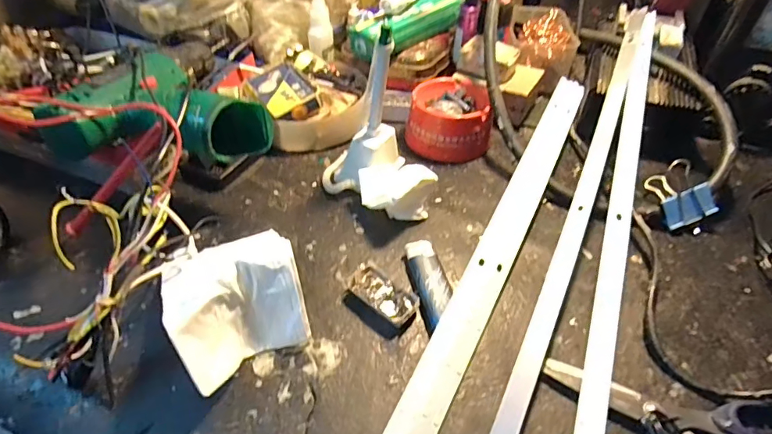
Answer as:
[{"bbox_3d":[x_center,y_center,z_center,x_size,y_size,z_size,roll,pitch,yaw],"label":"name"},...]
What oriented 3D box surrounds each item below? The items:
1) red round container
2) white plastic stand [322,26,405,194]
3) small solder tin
[{"bbox_3d":[0.062,-0.099,0.455,0.077,0.047,0.084,1,45,-1],"label":"red round container"},{"bbox_3d":[-0.019,-0.081,0.374,0.067,0.128,0.045,2,45,0],"label":"white plastic stand"},{"bbox_3d":[-0.002,0.055,0.317,0.050,0.009,0.025,33,53,27],"label":"small solder tin"}]

